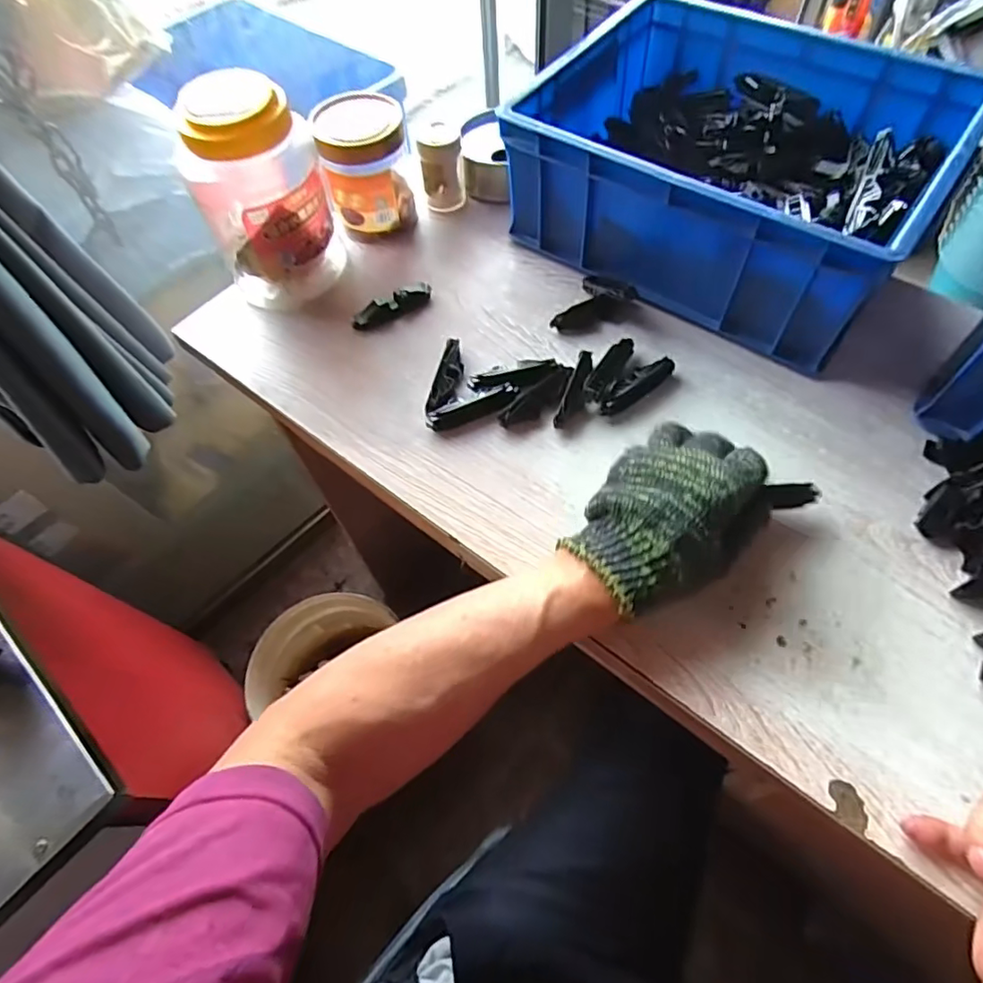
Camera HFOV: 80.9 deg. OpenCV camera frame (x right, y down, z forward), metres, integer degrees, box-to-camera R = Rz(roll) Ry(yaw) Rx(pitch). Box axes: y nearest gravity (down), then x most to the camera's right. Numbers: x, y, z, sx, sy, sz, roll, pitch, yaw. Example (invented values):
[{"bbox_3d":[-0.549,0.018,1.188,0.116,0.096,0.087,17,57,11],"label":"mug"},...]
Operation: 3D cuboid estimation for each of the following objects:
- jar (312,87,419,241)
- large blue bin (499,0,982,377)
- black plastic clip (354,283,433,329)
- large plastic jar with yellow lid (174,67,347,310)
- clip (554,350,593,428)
[{"bbox_3d":[-0.122,-0.316,0.577,0.083,0.118,0.072,-11,61,-2],"label":"jar"},{"bbox_3d":[0.219,-0.294,0.540,0.333,0.139,0.262,32,68,20],"label":"large blue bin"},{"bbox_3d":[-0.093,-0.176,0.549,0.080,0.021,0.015,-30,64,-12],"label":"black plastic clip"},{"bbox_3d":[-0.204,-0.262,0.517,0.108,0.176,0.090,-26,62,-10],"label":"large plastic jar with yellow lid"},{"bbox_3d":[0.073,-0.089,0.492,0.015,0.019,0.079,18,64,12],"label":"clip"}]

